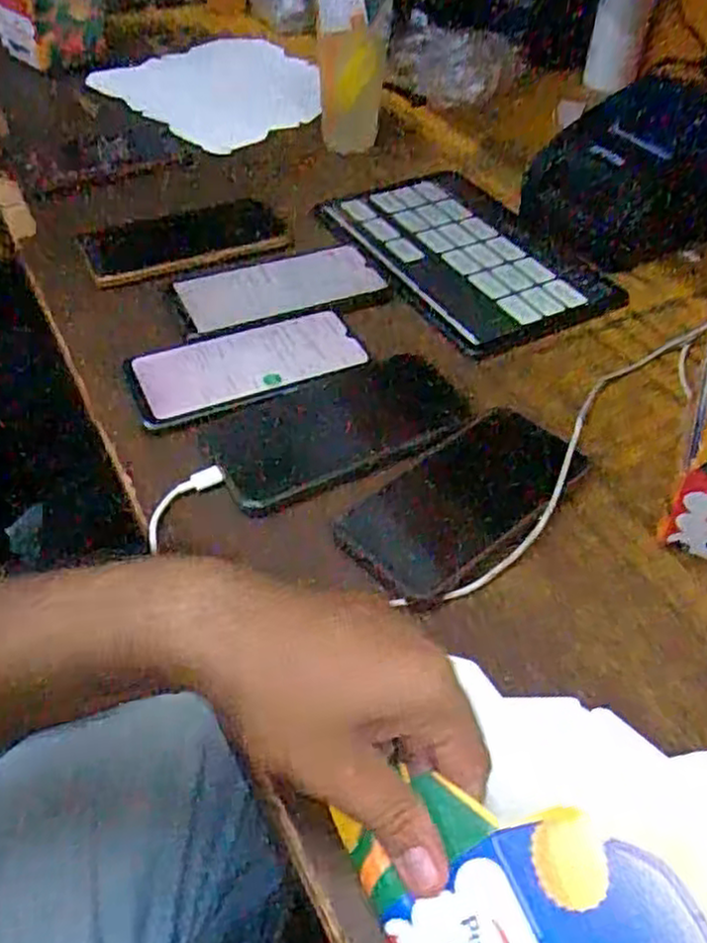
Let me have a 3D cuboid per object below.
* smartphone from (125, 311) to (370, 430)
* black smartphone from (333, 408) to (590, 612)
[{"bbox_3d":[-0.073,-0.078,0.522,0.164,0.009,0.077,-16,50,-18],"label":"smartphone"},{"bbox_3d":[0.068,0.017,0.448,0.161,0.012,0.075,-33,57,-30],"label":"black smartphone"}]

